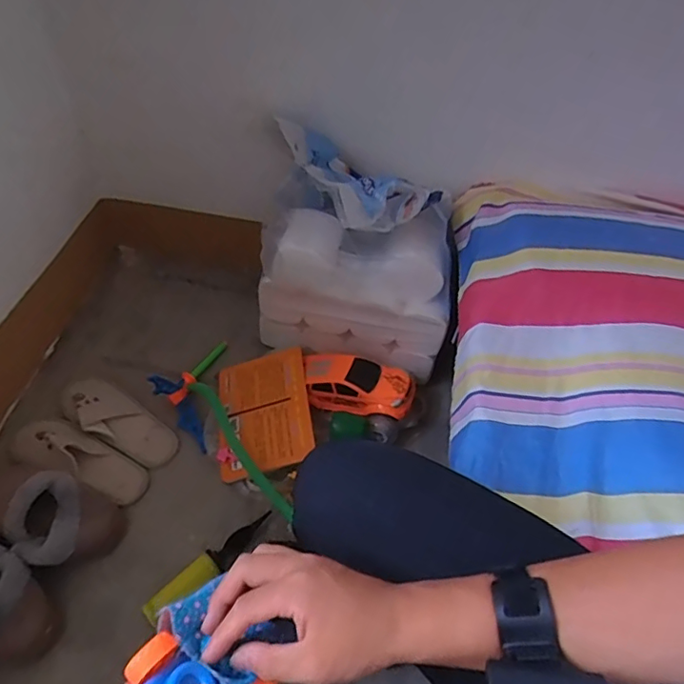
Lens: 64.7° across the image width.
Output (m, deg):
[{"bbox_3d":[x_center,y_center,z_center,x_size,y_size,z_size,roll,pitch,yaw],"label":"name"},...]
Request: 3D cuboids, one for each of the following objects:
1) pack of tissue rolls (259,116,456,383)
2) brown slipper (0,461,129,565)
[{"bbox_3d":[0.030,-0.126,1.075,0.369,0.299,0.178,10,49,4],"label":"pack of tissue rolls"},{"bbox_3d":[-0.507,0.267,0.879,0.285,0.084,0.139,19,51,11],"label":"brown slipper"}]

